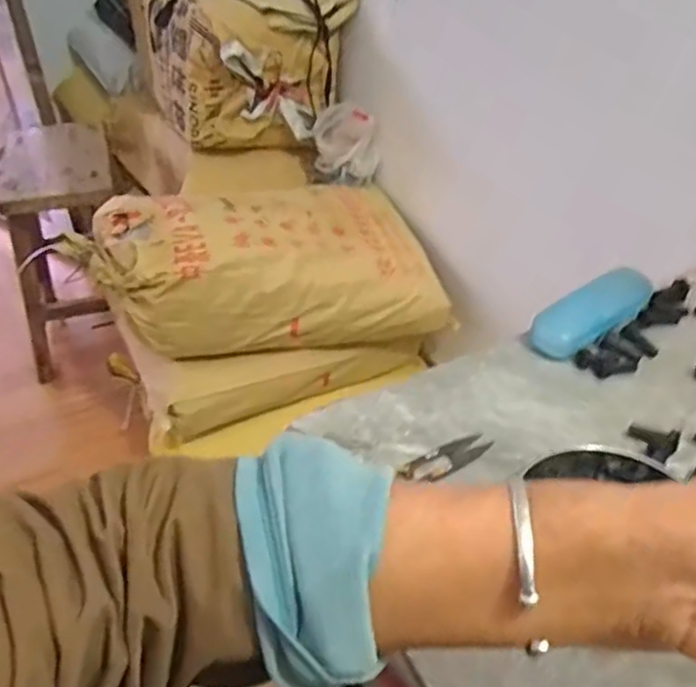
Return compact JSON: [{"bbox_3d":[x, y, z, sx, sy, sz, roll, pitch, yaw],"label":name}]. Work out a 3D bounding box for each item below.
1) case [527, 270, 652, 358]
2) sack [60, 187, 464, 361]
[{"bbox_3d":[0.238,-0.031,0.656,0.146,0.035,0.049,-26,46,-28],"label":"case"},{"bbox_3d":[-0.147,-0.169,1.312,0.630,0.234,0.322,-7,41,-9],"label":"sack"}]

